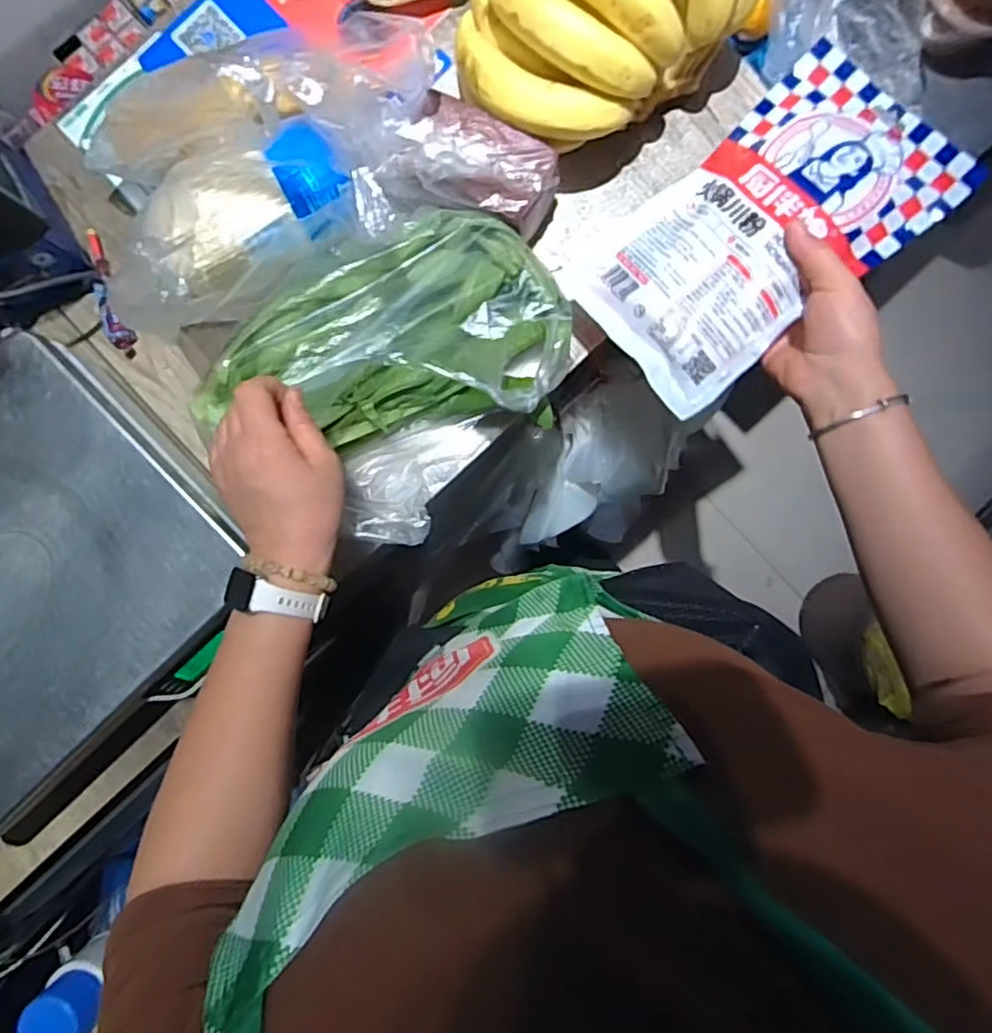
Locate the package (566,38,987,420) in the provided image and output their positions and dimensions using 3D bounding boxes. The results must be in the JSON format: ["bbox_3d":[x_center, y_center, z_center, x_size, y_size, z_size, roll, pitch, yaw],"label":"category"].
[{"bbox_3d":[0.193,-0.212,0.484,0.253,0.029,0.155,-39,78,10],"label":"package"}]

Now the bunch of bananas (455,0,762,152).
[{"bbox_3d":[0.071,-0.403,0.489,0.229,0.117,0.188,-39,90,1],"label":"bunch of bananas"}]

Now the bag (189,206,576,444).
[{"bbox_3d":[-0.093,-0.148,0.510,0.288,0.100,0.158,-6,90,1],"label":"bag"}]

